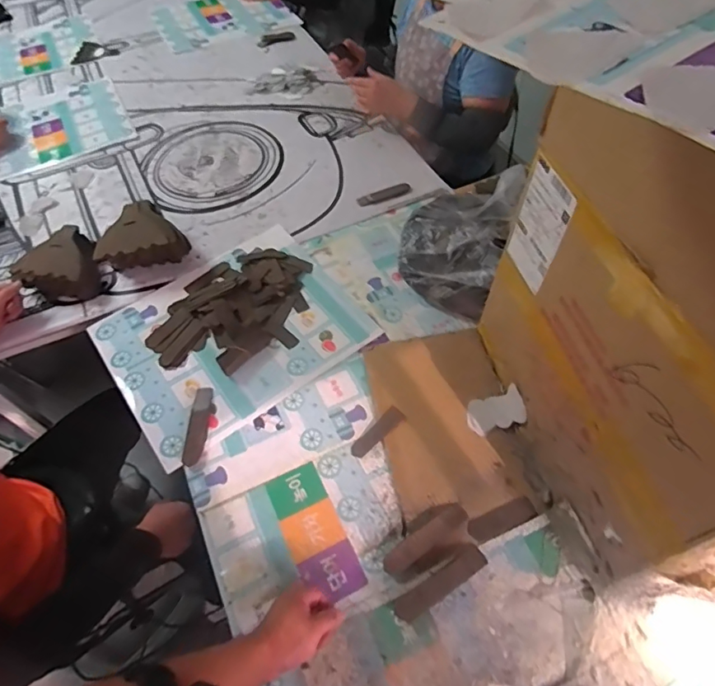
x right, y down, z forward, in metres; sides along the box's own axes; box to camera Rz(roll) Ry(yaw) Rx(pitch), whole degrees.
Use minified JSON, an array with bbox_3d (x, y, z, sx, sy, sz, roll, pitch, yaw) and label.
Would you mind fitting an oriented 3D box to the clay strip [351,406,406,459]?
[{"bbox_3d":[0.033,0.149,0.811,0.105,0.004,0.030,-43,63,-16],"label":"clay strip"}]

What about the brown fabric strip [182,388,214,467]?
[{"bbox_3d":[-0.269,0.138,0.828,0.032,0.009,0.139,-2,57,2],"label":"brown fabric strip"}]

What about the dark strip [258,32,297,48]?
[{"bbox_3d":[-0.265,-0.988,1.589,0.125,0.005,0.067,-18,58,-8],"label":"dark strip"}]

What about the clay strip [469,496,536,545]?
[{"bbox_3d":[0.215,0.261,0.725,0.102,0.005,0.035,-21,58,-10],"label":"clay strip"}]

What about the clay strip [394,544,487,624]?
[{"bbox_3d":[0.116,0.331,0.669,0.140,0.009,0.034,-31,60,-16],"label":"clay strip"}]

